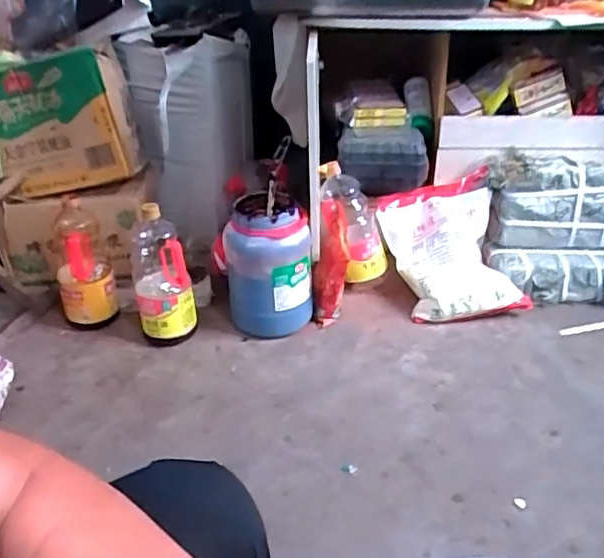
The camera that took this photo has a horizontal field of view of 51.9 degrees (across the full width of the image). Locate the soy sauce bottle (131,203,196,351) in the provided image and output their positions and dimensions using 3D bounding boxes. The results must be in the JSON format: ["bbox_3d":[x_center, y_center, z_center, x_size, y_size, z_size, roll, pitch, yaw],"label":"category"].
[{"bbox_3d":[-0.274,-0.007,1.213,0.110,0.269,0.123,-9,34,-12],"label":"soy sauce bottle"}]

